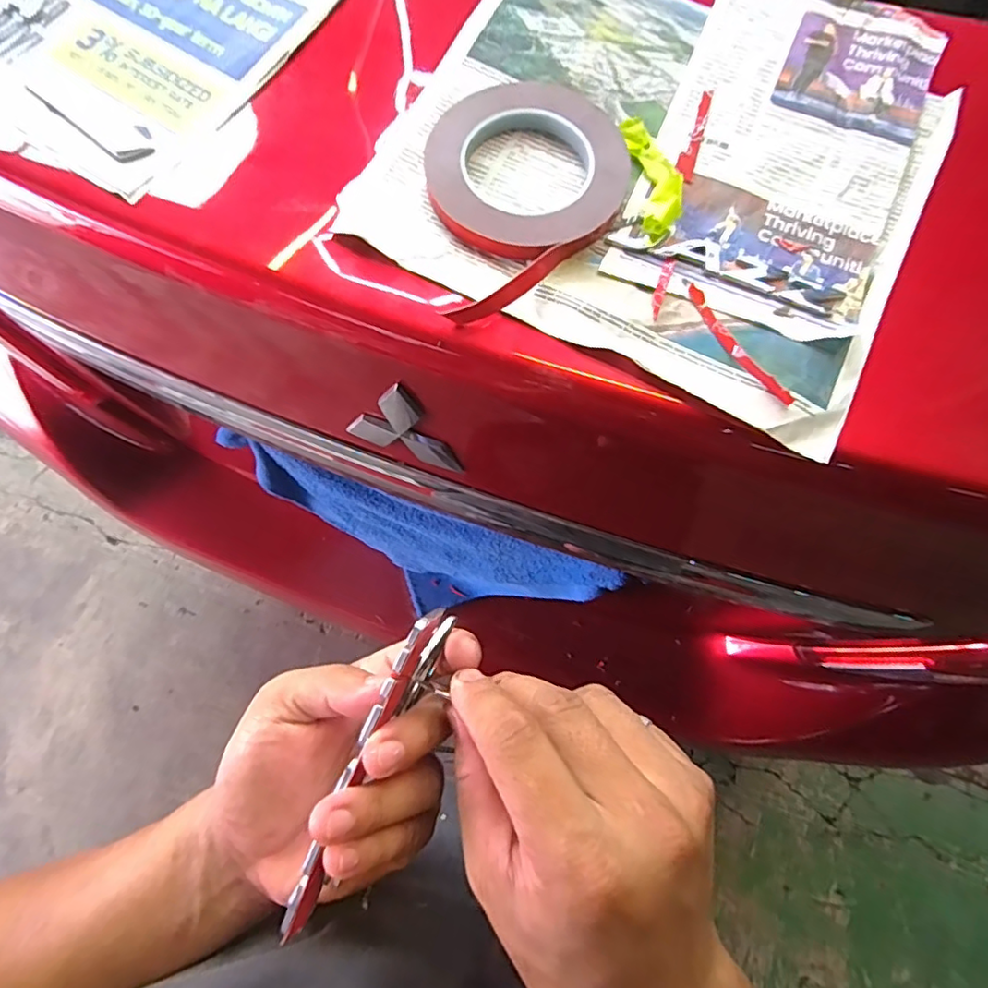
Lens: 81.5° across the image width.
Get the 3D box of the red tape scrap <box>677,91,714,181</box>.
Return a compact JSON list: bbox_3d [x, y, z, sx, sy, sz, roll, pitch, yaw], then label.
[{"bbox_3d":[0.130,-0.231,0.370,0.011,0.006,0.073,18,73,5],"label":"red tape scrap"}]

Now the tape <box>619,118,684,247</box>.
[{"bbox_3d":[0.099,-0.196,0.352,0.026,0.016,0.086,-7,72,-3],"label":"tape"}]

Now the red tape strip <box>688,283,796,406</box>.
[{"bbox_3d":[0.136,-0.085,0.323,0.010,0.008,0.089,-27,74,-9],"label":"red tape strip"}]

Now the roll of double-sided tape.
[{"bbox_3d":[0.003,-0.191,0.350,0.159,0.014,0.133,-40,77,-12],"label":"roll of double-sided tape"}]

